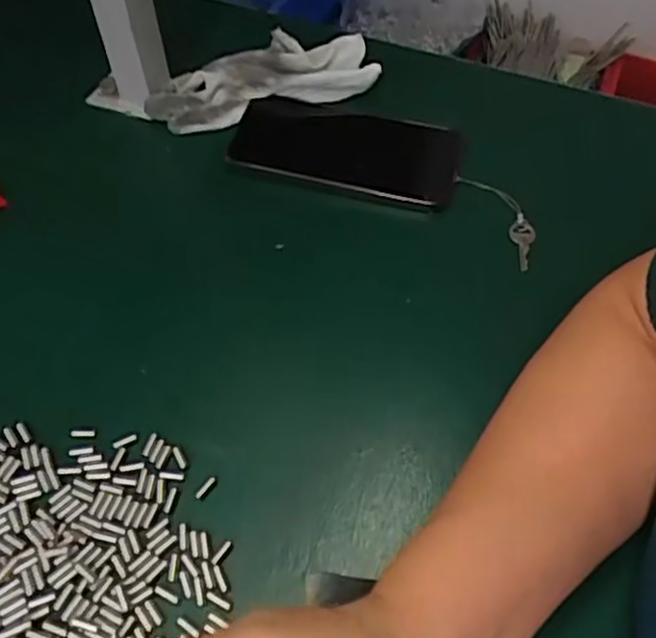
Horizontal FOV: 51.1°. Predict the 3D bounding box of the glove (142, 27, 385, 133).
[{"bbox_3d":[-0.053,-0.187,0.529,0.172,0.032,0.067,-9,57,-8],"label":"glove"}]

